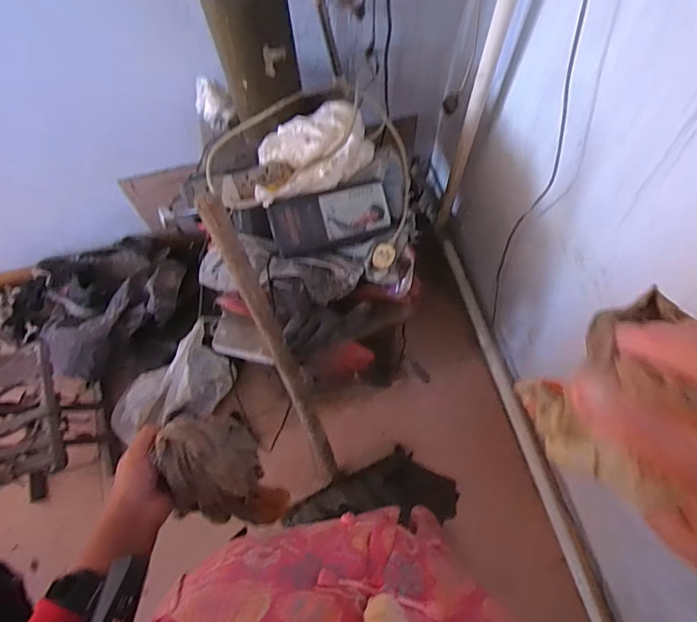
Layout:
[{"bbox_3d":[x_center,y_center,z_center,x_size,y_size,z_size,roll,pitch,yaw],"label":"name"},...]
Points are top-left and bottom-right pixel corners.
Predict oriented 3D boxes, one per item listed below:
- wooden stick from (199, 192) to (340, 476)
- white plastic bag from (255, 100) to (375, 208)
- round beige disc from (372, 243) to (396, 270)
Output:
[{"bbox_3d":[-0.112,0.143,0.936,0.032,0.906,0.052,-22,50,-8],"label":"wooden stick"},{"bbox_3d":[-0.068,-0.298,0.891,0.260,0.106,0.181,-25,71,-9],"label":"white plastic bag"},{"bbox_3d":[0.064,-0.100,0.858,0.039,0.012,0.046,11,69,5],"label":"round beige disc"}]

